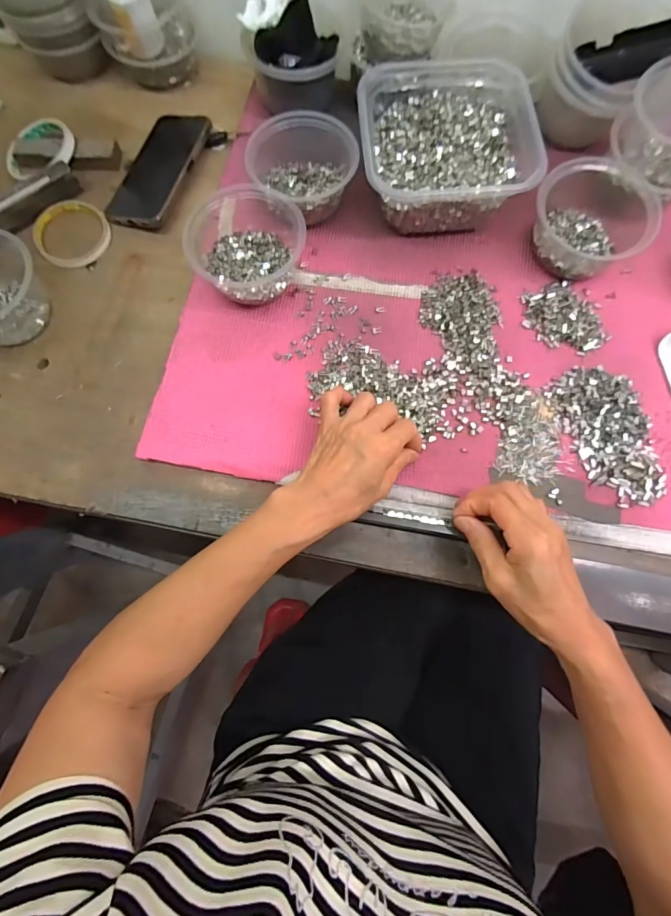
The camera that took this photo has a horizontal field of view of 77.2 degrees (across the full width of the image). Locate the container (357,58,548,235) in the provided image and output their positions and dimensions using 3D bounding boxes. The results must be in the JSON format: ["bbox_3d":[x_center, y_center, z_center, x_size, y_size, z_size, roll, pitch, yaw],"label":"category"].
[{"bbox_3d":[0.112,-0.343,0.458,0.171,0.076,0.187,-3,76,0],"label":"container"}]

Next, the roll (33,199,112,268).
[{"bbox_3d":[-0.303,-0.259,0.481,0.081,0.009,0.089,0,76,0],"label":"roll"}]

